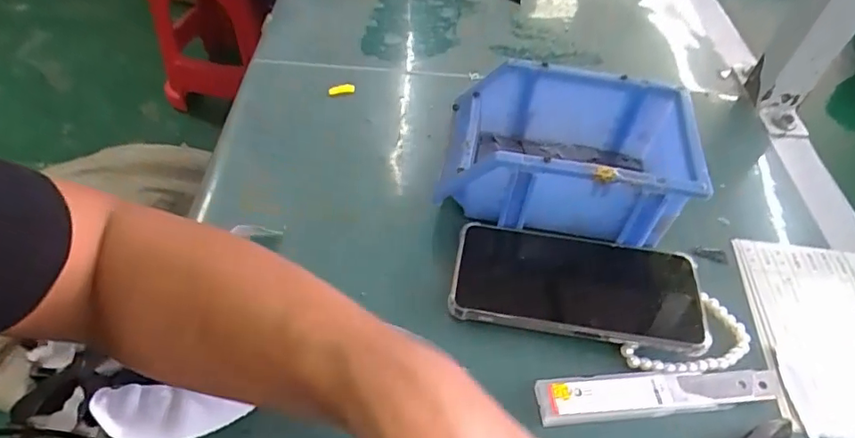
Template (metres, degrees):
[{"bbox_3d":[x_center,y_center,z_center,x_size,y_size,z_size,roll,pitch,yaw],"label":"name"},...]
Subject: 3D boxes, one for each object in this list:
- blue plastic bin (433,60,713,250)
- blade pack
[{"bbox_3d":[0.103,-0.049,0.413,0.168,0.086,0.121,11,51,4],"label":"blue plastic bin"},{"bbox_3d":[0.144,0.107,0.325,0.152,0.010,0.025,-2,51,-7],"label":"blade pack"}]

